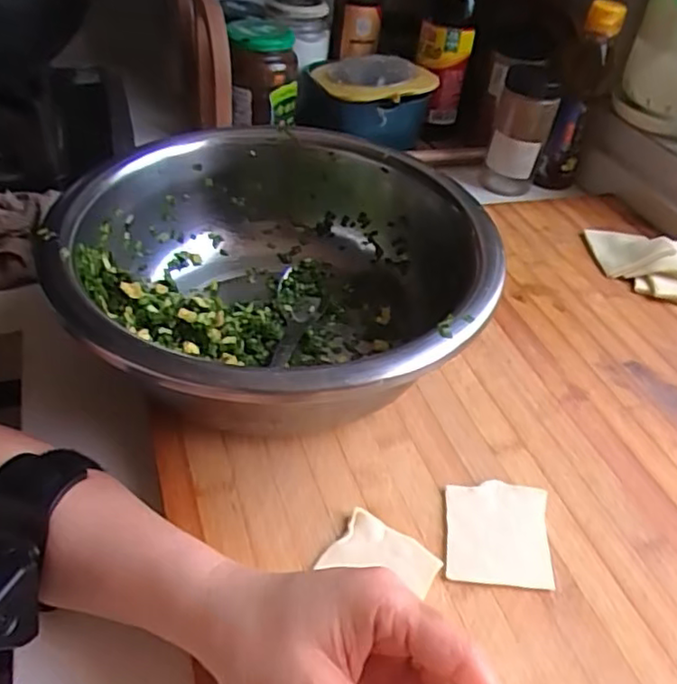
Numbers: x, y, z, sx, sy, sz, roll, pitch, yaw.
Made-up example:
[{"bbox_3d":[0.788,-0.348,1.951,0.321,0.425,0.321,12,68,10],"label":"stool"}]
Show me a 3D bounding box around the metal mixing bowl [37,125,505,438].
[{"bbox_3d":[-0.037,-0.036,0.402,0.249,0.093,0.258,4,43,-3],"label":"metal mixing bowl"}]

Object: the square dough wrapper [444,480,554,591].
[{"bbox_3d":[0.086,0.102,0.335,0.054,0.004,0.061,9,43,2],"label":"square dough wrapper"}]

